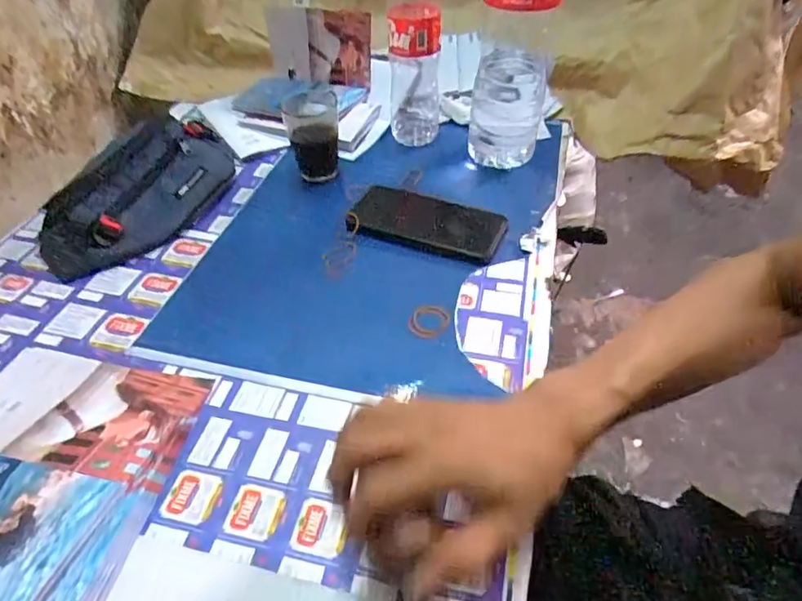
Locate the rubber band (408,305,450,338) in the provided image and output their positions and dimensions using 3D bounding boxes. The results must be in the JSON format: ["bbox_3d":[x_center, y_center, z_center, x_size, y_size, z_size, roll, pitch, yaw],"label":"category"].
[{"bbox_3d":[0.025,0.018,0.477,0.040,0.005,0.035,-18,47,-16],"label":"rubber band"}]

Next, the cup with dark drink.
[{"bbox_3d":[-0.105,-0.202,0.635,0.062,0.083,0.061,-7,45,-5],"label":"cup with dark drink"}]

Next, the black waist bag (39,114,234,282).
[{"bbox_3d":[-0.286,-0.131,0.591,0.113,0.072,0.258,24,50,24],"label":"black waist bag"}]

